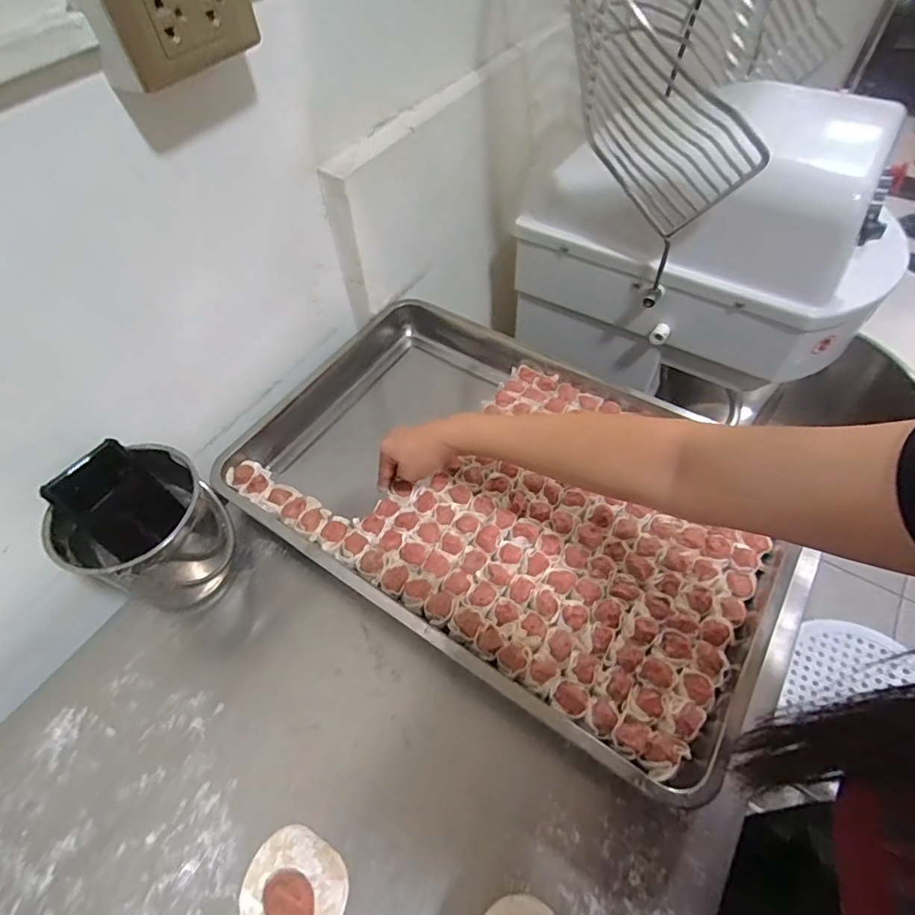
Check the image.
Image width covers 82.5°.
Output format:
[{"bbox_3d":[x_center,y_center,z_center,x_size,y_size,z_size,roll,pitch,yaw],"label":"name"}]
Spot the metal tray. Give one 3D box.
[{"bbox_3d":[0.035,0.029,0.617,0.635,0.059,0.386,28,59,20],"label":"metal tray"}]

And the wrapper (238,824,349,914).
[{"bbox_3d":[-0.130,0.342,0.409,0.083,0.024,0.074,28,59,20],"label":"wrapper"}]

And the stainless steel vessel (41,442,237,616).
[{"bbox_3d":[-0.310,0.077,0.541,0.115,0.131,0.143,8,54,6],"label":"stainless steel vessel"}]

